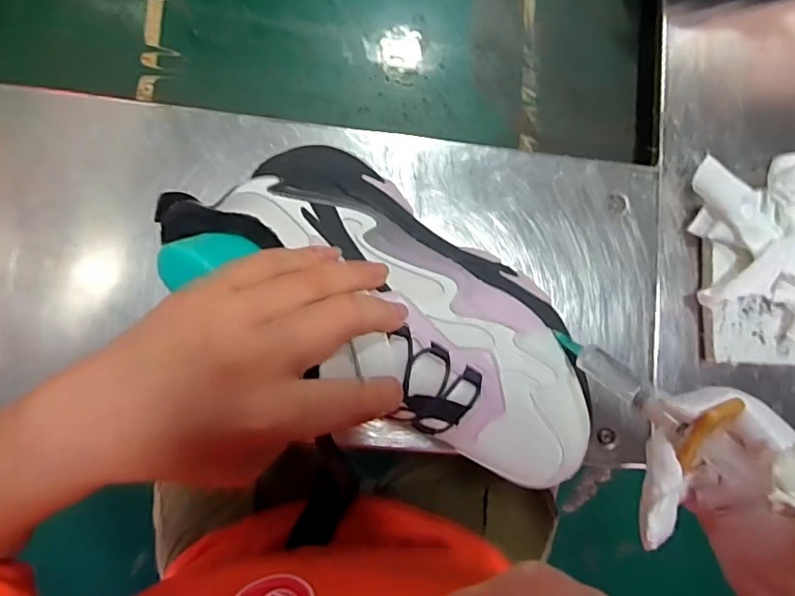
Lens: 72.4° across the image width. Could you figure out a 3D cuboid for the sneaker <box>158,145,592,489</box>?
[{"bbox_3d":[0.013,0.009,0.307,0.262,0.095,0.123,41,80,-8],"label":"sneaker"}]

